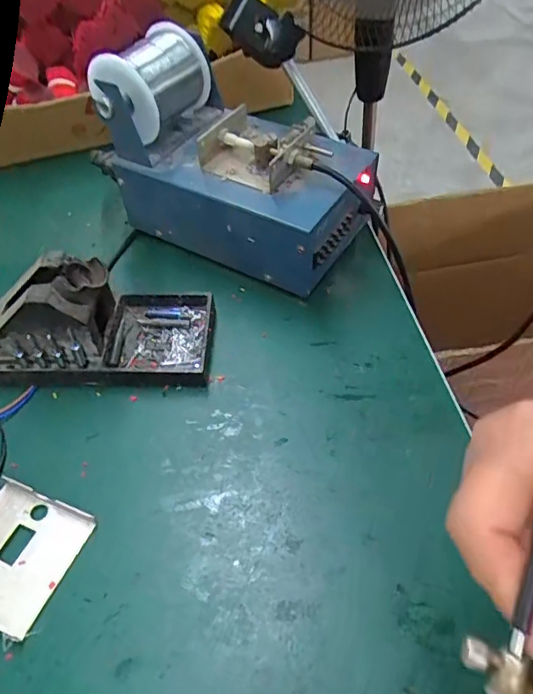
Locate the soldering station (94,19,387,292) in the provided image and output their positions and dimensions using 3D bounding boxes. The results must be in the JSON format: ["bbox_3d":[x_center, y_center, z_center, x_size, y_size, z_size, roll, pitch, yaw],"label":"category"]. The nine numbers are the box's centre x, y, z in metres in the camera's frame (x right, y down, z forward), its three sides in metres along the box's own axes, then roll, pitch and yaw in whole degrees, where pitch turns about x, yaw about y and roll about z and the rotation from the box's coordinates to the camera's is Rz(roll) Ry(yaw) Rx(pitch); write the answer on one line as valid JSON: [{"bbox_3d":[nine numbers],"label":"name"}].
[{"bbox_3d":[-0.026,-0.155,0.434,0.217,0.134,0.122,24,56,22],"label":"soldering station"}]

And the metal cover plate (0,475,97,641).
[{"bbox_3d":[-0.141,0.114,0.301,0.064,0.010,0.069,17,53,16],"label":"metal cover plate"}]

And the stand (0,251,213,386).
[{"bbox_3d":[-0.122,-0.025,0.378,0.156,0.076,0.077,-1,50,3],"label":"stand"}]

